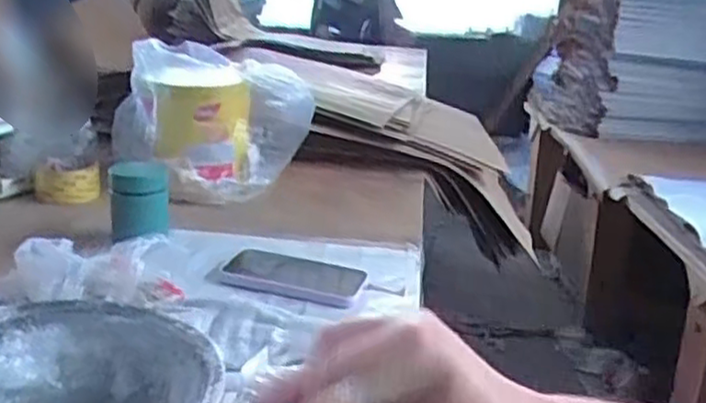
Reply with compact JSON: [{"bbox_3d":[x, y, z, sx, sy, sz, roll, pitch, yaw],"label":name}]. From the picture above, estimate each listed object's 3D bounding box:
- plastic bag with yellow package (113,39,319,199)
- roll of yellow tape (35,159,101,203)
[{"bbox_3d":[-0.206,-0.123,1.110,0.297,0.186,0.213,-1,19,-13],"label":"plastic bag with yellow package"},{"bbox_3d":[-0.398,-0.029,1.028,0.085,0.044,0.087,-4,18,-21],"label":"roll of yellow tape"}]

